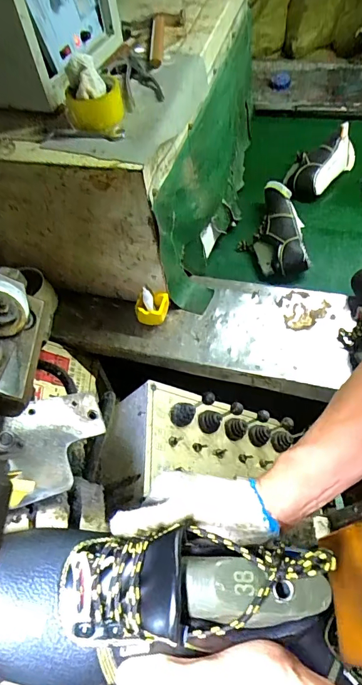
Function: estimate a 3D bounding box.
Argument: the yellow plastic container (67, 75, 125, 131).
[{"bbox_3d":[-0.149,-0.419,0.740,0.100,0.046,0.106,-14,56,-3],"label":"yellow plastic container"}]

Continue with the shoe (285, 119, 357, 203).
[{"bbox_3d":[0.393,-0.508,1.185,0.125,0.097,0.279,35,67,26],"label":"shoe"}]

